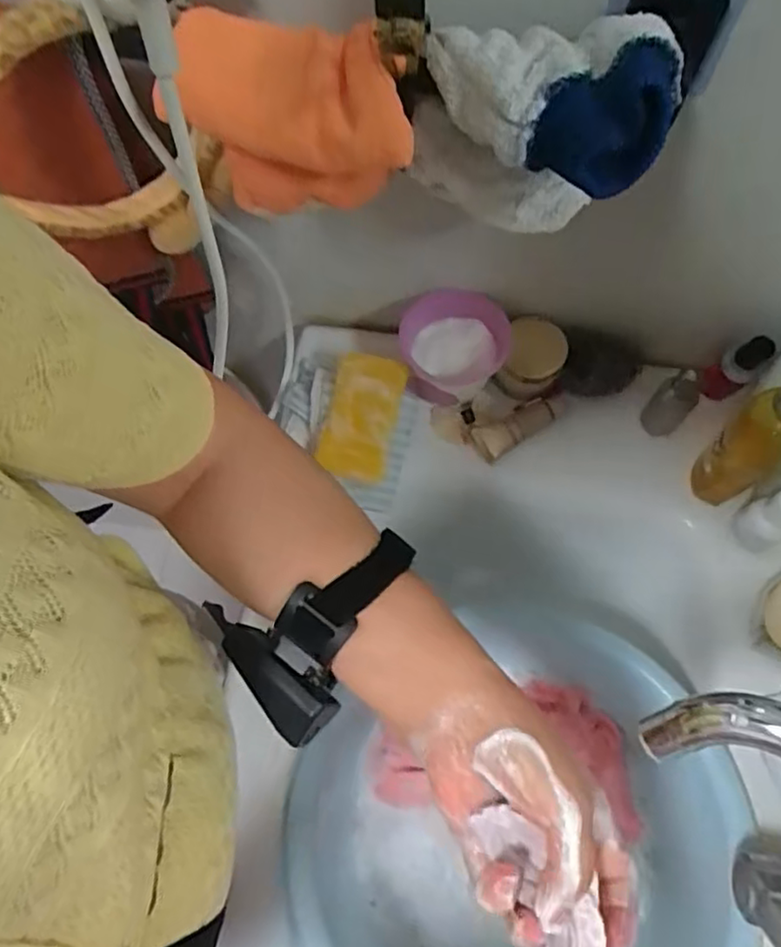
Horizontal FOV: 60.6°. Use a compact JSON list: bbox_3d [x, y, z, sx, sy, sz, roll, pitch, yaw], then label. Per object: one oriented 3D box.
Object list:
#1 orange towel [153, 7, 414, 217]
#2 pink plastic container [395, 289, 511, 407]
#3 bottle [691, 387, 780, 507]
[{"bbox_3d":[-0.044,-0.182,0.352,0.119,0.102,0.050,19,68,8],"label":"orange towel"},{"bbox_3d":[0.053,-0.105,0.562,0.086,0.060,0.074,0,66,-1],"label":"pink plastic container"},{"bbox_3d":[0.273,-0.025,0.493,0.037,0.155,0.046,-38,72,-15],"label":"bottle"}]

